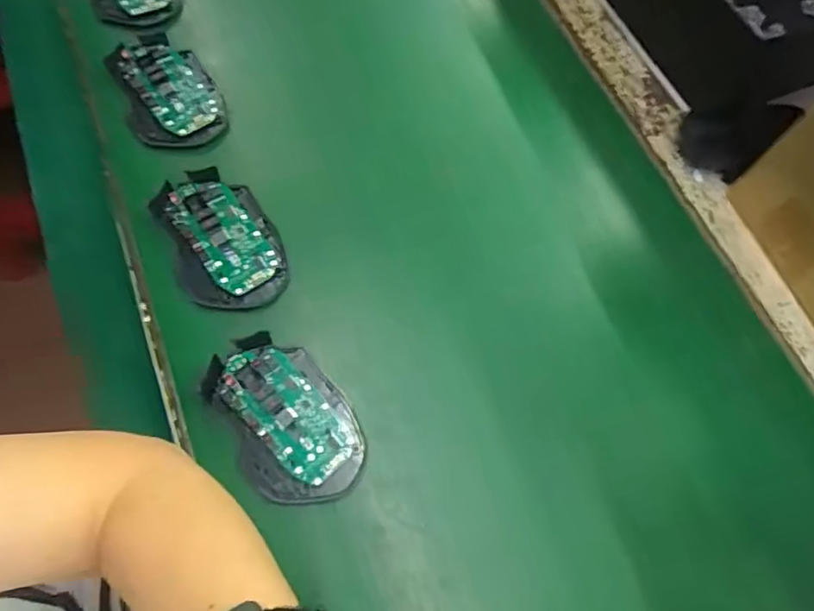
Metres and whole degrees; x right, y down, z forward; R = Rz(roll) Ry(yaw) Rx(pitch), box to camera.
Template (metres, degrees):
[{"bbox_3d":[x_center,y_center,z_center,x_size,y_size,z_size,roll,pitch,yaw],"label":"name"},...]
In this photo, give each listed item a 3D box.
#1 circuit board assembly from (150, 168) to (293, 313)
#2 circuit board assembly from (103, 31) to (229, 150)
[{"bbox_3d":[-0.136,-0.049,0.431,0.072,0.015,0.122,-27,70,-8],"label":"circuit board assembly"},{"bbox_3d":[-0.198,-0.176,0.492,0.074,0.020,0.131,-24,70,-7],"label":"circuit board assembly"}]

